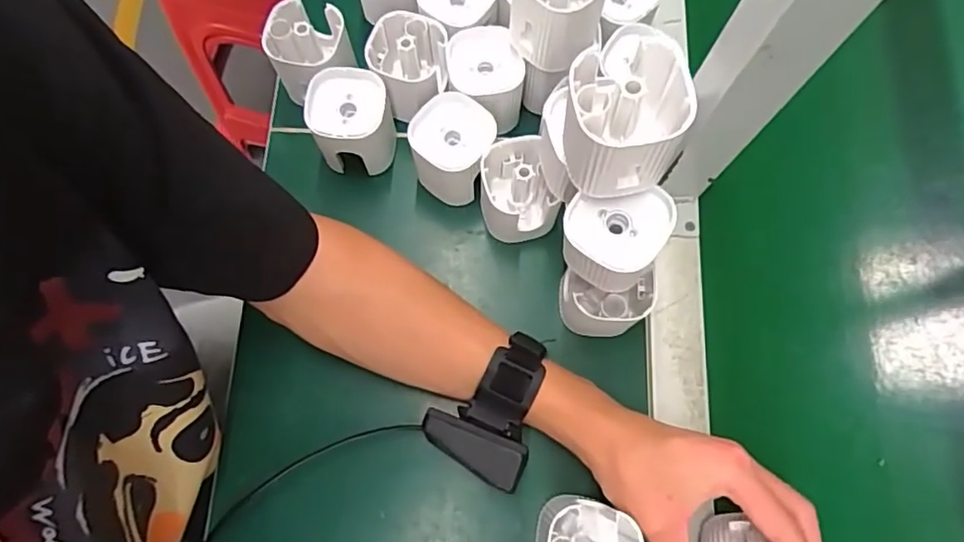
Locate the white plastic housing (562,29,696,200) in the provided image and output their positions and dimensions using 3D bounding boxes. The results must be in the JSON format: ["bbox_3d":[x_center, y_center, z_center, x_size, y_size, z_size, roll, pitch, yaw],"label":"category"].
[{"bbox_3d":[0.067,-0.073,0.299,0.059,0.066,0.054,-4,76,-3],"label":"white plastic housing"}]

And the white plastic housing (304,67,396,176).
[{"bbox_3d":[-0.096,-0.107,0.442,0.054,0.067,0.055,4,74,0],"label":"white plastic housing"}]

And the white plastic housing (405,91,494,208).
[{"bbox_3d":[-0.019,-0.088,0.433,0.053,0.063,0.055,34,77,8],"label":"white plastic housing"}]

